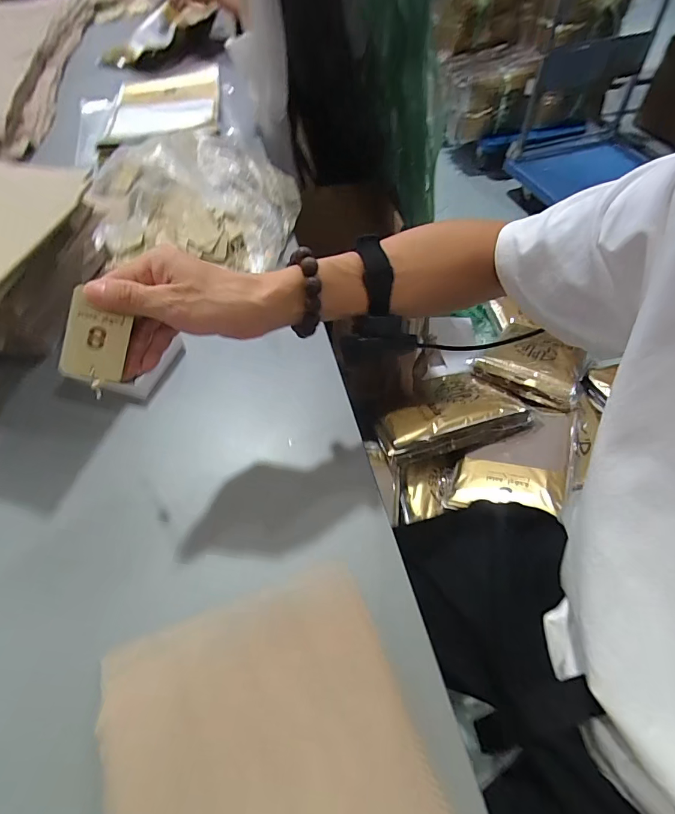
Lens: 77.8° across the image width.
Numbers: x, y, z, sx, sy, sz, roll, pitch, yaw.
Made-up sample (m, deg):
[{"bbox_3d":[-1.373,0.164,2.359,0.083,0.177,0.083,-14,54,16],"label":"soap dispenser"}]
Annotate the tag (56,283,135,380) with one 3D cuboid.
[{"bbox_3d":[-0.177,-0.051,0.309,0.040,0.060,0.004,10,4,-35],"label":"tag"}]

